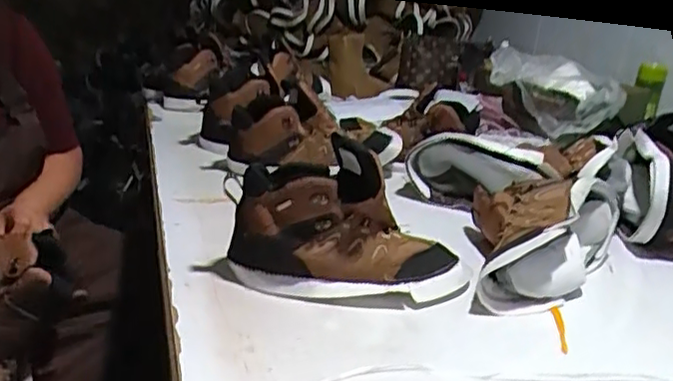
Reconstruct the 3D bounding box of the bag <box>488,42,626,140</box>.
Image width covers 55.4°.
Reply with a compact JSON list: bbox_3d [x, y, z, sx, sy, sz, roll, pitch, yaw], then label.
[{"bbox_3d":[0.470,-0.209,1.405,0.283,0.149,0.103,14,22,19],"label":"bag"}]

